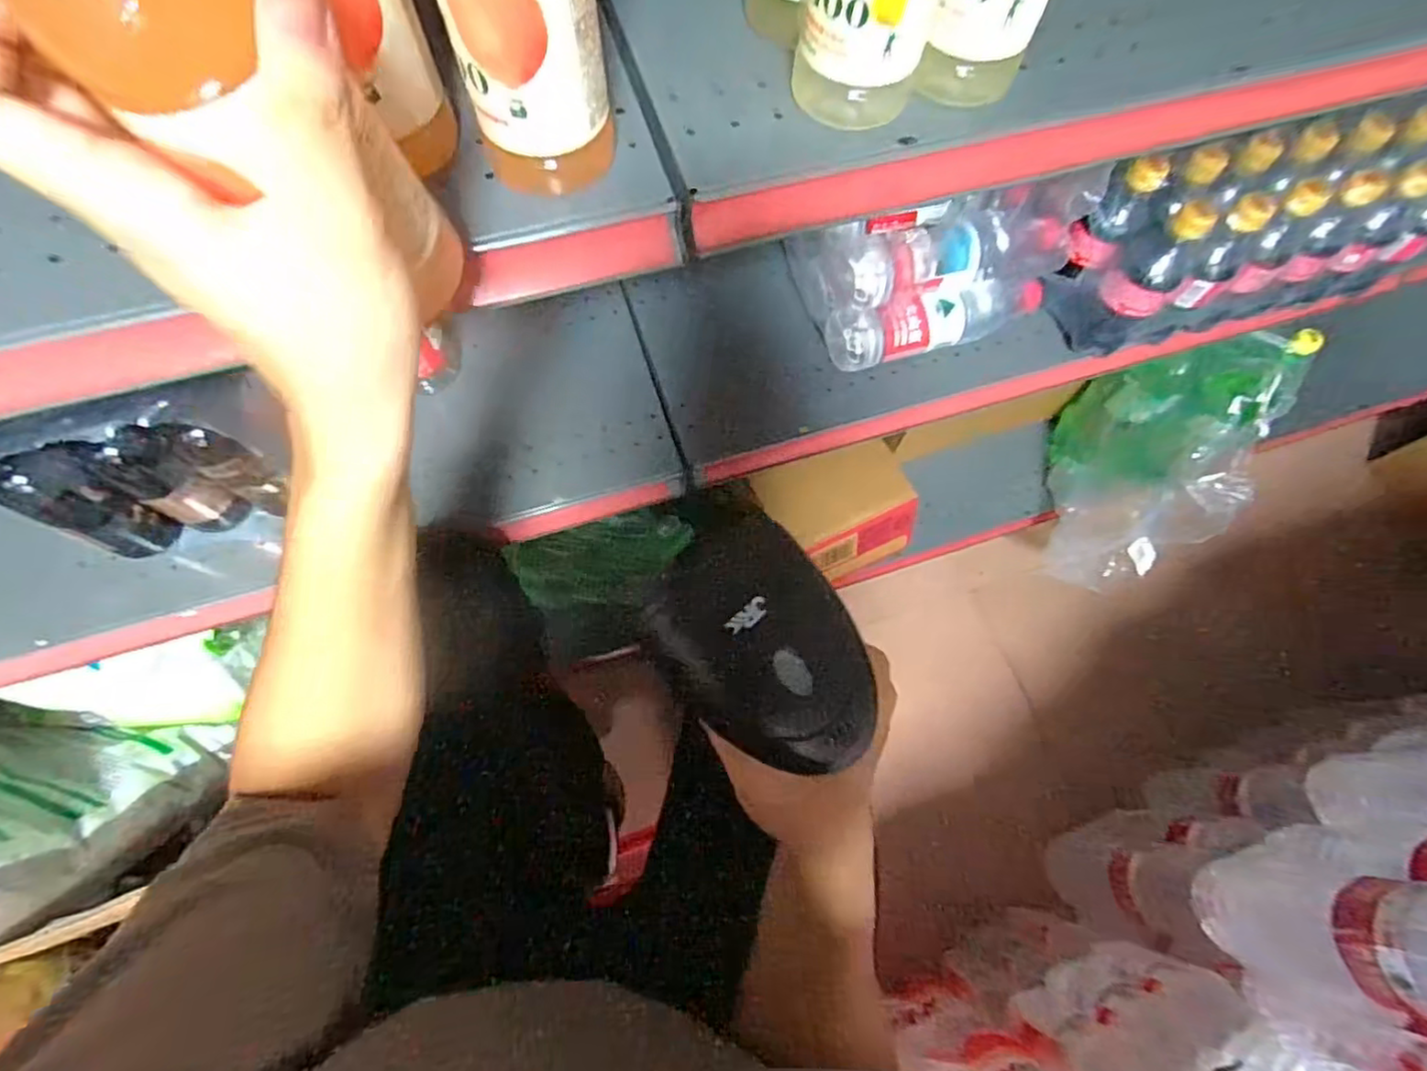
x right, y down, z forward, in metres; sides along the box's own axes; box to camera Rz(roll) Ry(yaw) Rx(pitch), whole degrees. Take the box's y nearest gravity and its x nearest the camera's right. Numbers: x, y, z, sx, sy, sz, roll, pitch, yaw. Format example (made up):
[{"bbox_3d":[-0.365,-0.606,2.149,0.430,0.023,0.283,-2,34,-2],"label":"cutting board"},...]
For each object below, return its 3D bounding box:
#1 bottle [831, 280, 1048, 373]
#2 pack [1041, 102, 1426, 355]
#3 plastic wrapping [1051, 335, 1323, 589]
[{"bbox_3d":[0.232,-0.228,0.649,0.232,0.061,0.060,-17,72,-8],"label":"bottle"},{"bbox_3d":[0.541,-0.301,0.651,0.377,0.152,0.111,-15,71,-7],"label":"pack"},{"bbox_3d":[0.619,-0.107,0.941,0.173,0.386,0.254,25,71,7],"label":"plastic wrapping"}]

